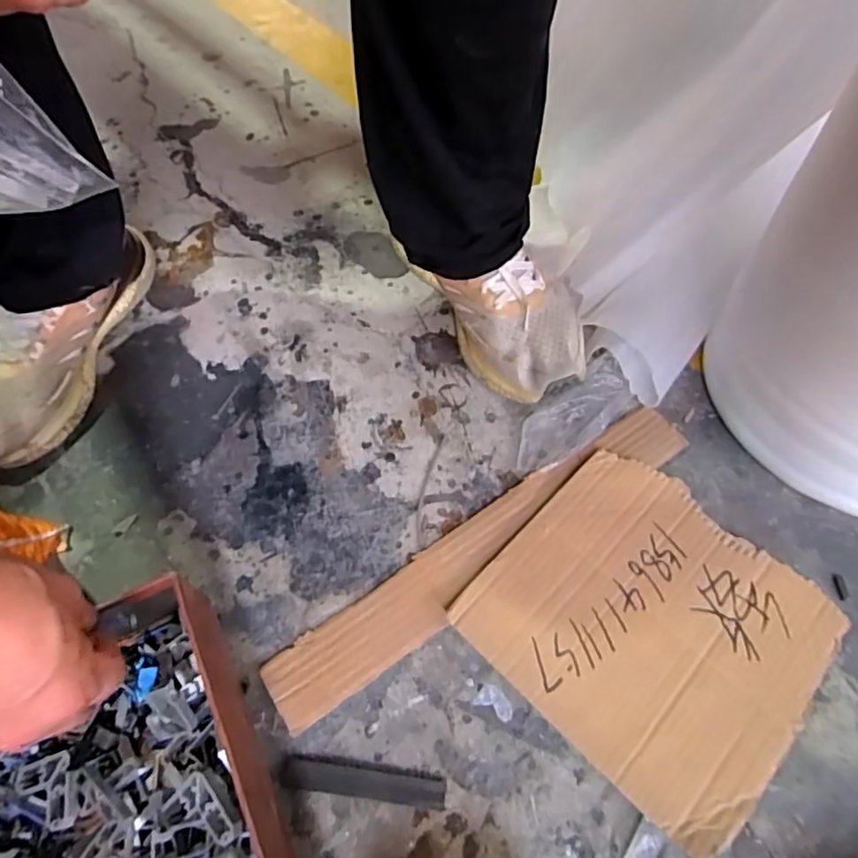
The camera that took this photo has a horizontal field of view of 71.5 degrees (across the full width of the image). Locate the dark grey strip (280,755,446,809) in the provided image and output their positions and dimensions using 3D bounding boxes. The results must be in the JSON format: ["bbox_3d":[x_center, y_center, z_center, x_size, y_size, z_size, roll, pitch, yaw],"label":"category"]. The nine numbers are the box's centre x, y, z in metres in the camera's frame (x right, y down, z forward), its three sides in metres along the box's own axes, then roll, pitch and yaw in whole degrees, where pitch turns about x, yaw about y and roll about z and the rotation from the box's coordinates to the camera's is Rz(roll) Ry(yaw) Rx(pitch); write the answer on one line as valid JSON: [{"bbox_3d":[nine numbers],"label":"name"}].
[{"bbox_3d":[-0.044,0.236,0.399,0.109,0.008,0.019,5,58,5],"label":"dark grey strip"}]

